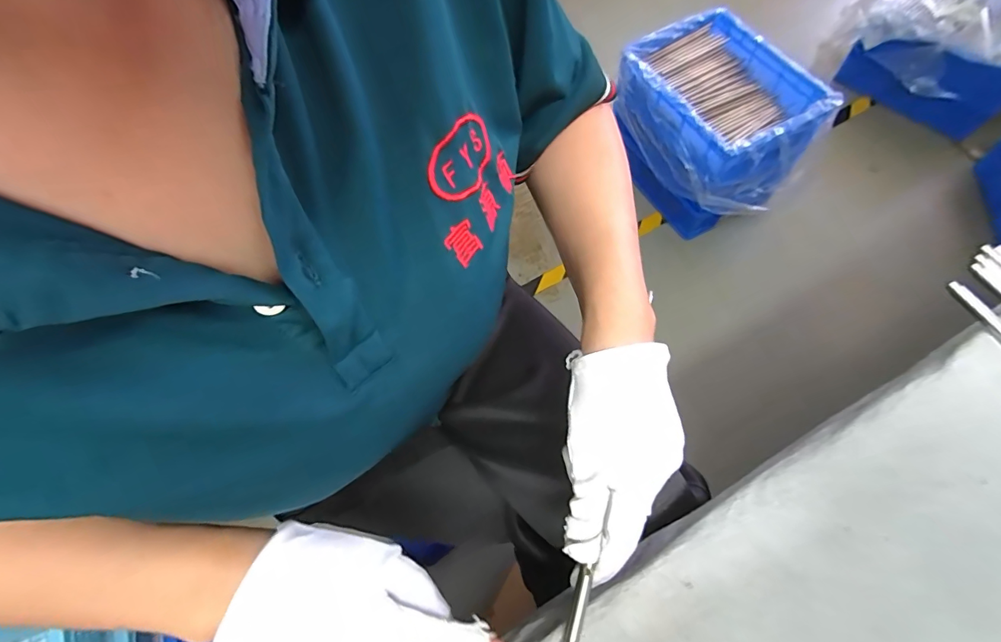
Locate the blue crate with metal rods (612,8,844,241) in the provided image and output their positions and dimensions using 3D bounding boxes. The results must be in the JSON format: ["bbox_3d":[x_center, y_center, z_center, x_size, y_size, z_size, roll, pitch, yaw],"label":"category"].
[{"bbox_3d":[0.522,-0.482,1.113,0.325,0.238,0.448,-29,65,-10],"label":"blue crate with metal rods"}]

